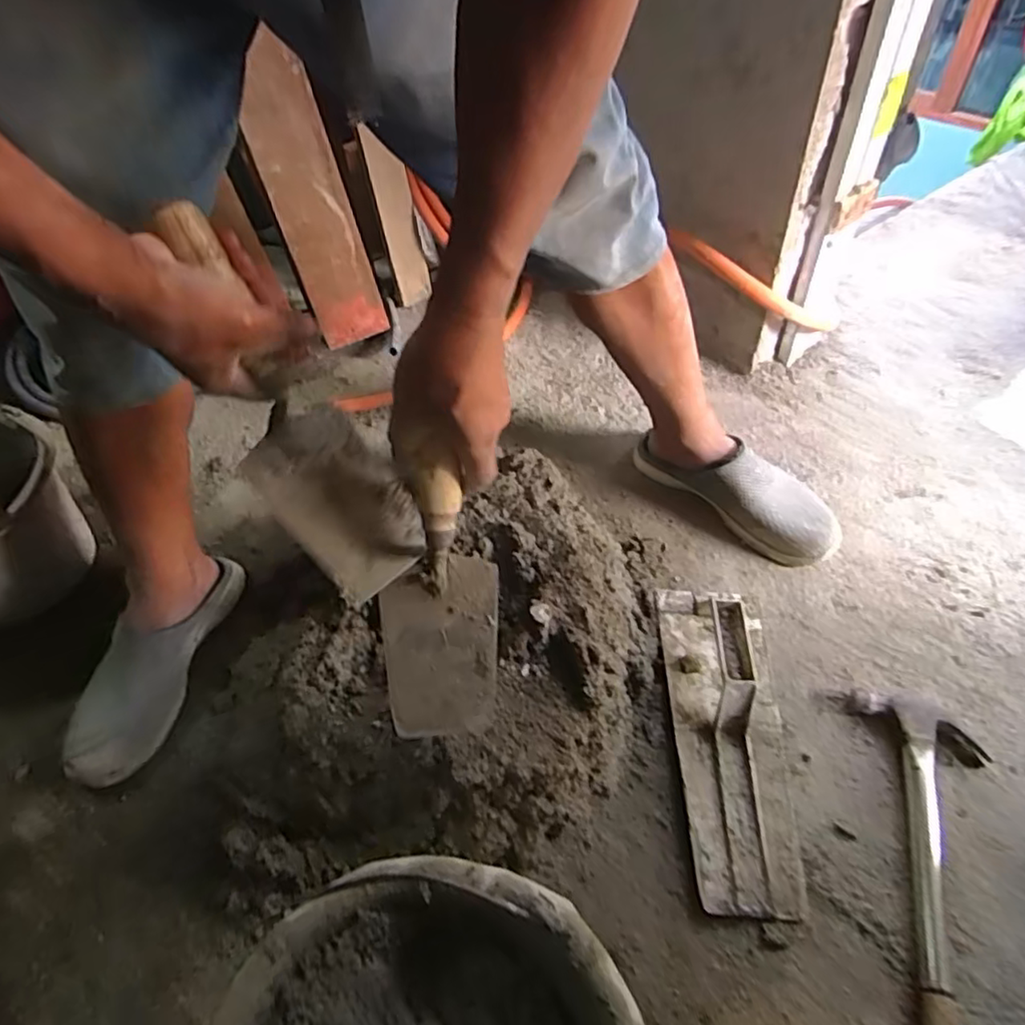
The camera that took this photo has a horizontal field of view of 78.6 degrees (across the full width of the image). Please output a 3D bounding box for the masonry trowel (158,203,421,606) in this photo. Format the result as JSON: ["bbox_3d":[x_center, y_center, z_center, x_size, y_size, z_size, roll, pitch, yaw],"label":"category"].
[{"bbox_3d":[-0.162,-0.070,0.455,0.093,0.281,0.050,-33,19,-19],"label":"masonry trowel"}]

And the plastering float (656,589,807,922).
[{"bbox_3d":[0.198,0.194,0.577,0.095,0.052,0.300,-2,52,4],"label":"plastering float"}]

